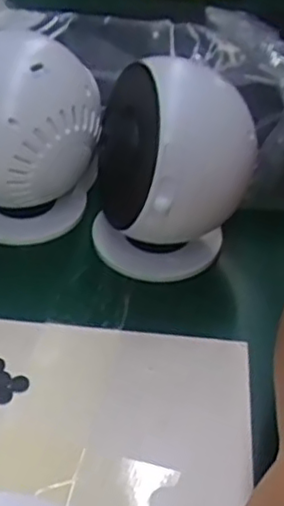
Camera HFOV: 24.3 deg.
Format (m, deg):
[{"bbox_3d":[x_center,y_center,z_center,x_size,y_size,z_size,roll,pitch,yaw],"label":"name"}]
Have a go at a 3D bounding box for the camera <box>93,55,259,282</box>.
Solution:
[{"bbox_3d":[0.016,-0.049,0.399,0.080,0.122,0.092,-23,48,-25],"label":"camera"}]

